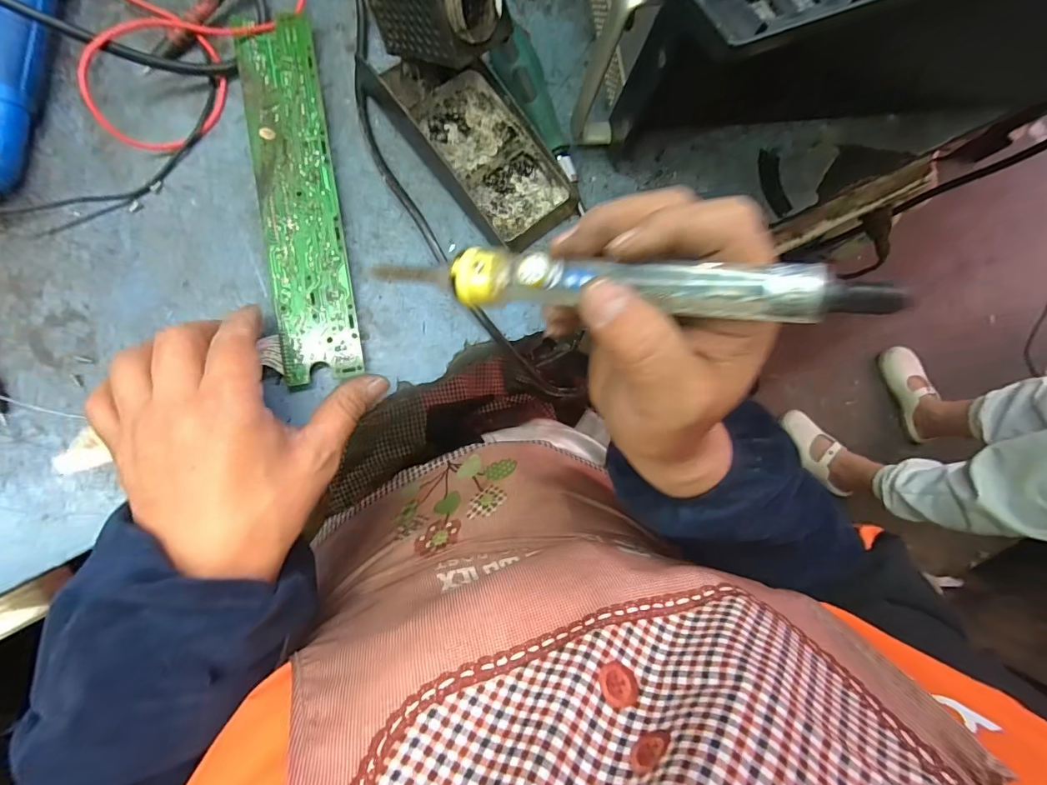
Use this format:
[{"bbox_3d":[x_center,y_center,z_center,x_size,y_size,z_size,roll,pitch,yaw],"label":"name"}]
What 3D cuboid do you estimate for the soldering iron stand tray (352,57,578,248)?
[{"bbox_3d":[-0.034,-0.179,0.329,0.071,0.033,0.158,-39,91,-10],"label":"soldering iron stand tray"}]

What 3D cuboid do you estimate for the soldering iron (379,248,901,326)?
[{"bbox_3d":[0.033,-0.044,0.187,0.191,0.016,0.018,8,83,20],"label":"soldering iron"}]

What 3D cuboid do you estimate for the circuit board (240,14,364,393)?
[{"bbox_3d":[-0.149,-0.130,0.313,0.047,0.004,0.244,-9,87,-9],"label":"circuit board"}]

